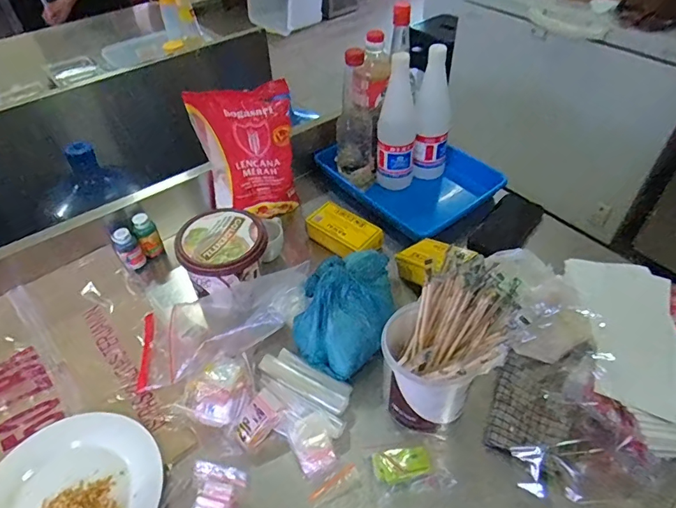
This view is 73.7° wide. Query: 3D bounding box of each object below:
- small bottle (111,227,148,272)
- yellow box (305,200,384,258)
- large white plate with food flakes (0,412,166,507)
[{"bbox_3d":[-0.340,-0.007,0.736,0.034,0.067,0.035,-26,51,-22],"label":"small bottle"},{"bbox_3d":[0.009,-0.039,0.775,0.123,0.042,0.063,29,53,26],"label":"yellow box"},{"bbox_3d":[-0.299,0.274,0.502,0.193,0.022,0.188,-1,46,1],"label":"large white plate with food flakes"}]

